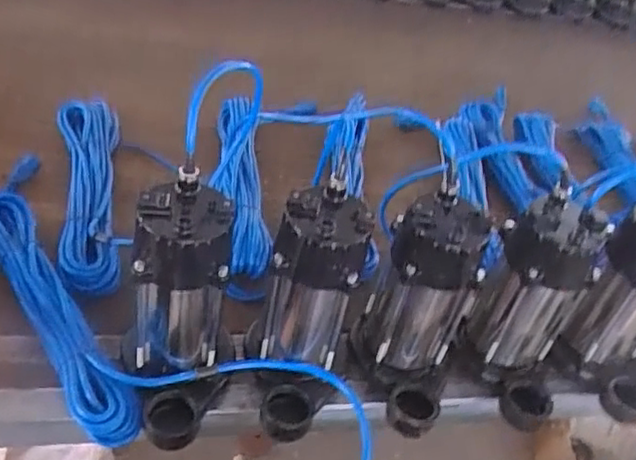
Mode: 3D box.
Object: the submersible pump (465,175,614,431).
[{"bbox_3d":[0.239,0.090,0.726,0.119,0.215,0.136,21,43,7],"label":"submersible pump"}]

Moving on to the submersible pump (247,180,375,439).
[{"bbox_3d":[-0.003,0.089,0.675,0.102,0.227,0.151,-2,45,-18],"label":"submersible pump"}]

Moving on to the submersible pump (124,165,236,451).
[{"bbox_3d":[-0.131,0.089,0.649,0.100,0.232,0.147,-10,48,-25],"label":"submersible pump"}]

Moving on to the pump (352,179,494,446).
[{"bbox_3d":[0.114,0.089,0.708,0.117,0.219,0.149,20,42,5],"label":"pump"}]

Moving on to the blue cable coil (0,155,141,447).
[{"bbox_3d":[-0.313,0.079,0.742,0.100,0.079,0.377,-15,50,-29],"label":"blue cable coil"}]

